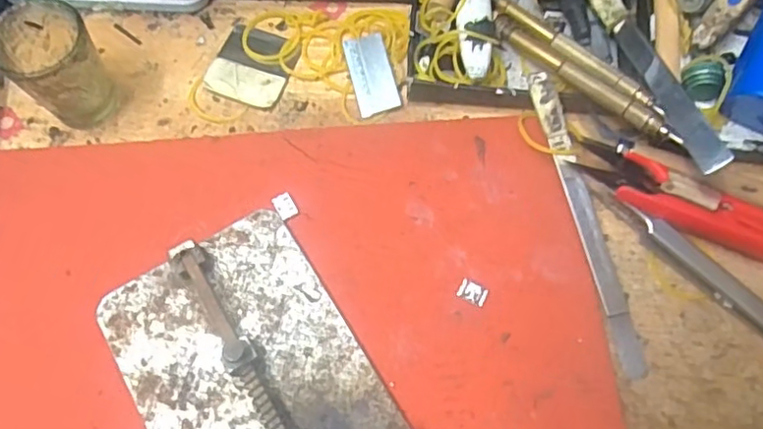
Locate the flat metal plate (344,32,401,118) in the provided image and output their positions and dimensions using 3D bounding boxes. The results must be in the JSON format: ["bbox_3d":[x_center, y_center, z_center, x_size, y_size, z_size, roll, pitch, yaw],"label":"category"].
[{"bbox_3d":[-0.004,-0.065,0.281,0.018,0.005,0.038,-13,69,-5],"label":"flat metal plate"}]

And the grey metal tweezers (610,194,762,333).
[{"bbox_3d":[0.151,0.039,0.238,0.143,0.011,0.014,41,74,14],"label":"grey metal tweezers"}]

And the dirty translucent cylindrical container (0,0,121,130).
[{"bbox_3d":[-0.133,-0.059,0.256,0.036,0.048,0.034,0,69,0],"label":"dirty translucent cylindrical container"}]

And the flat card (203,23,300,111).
[{"bbox_3d":[-0.059,-0.069,0.284,0.036,0.004,0.038,19,70,7],"label":"flat card"}]

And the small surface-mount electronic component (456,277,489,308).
[{"bbox_3d":[0.036,0.030,0.242,0.011,0.004,0.008,23,71,9],"label":"small surface-mount electronic component"}]

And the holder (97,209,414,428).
[{"bbox_3d":[-0.047,0.059,0.222,0.079,0.020,0.114,-30,72,-11],"label":"holder"}]

